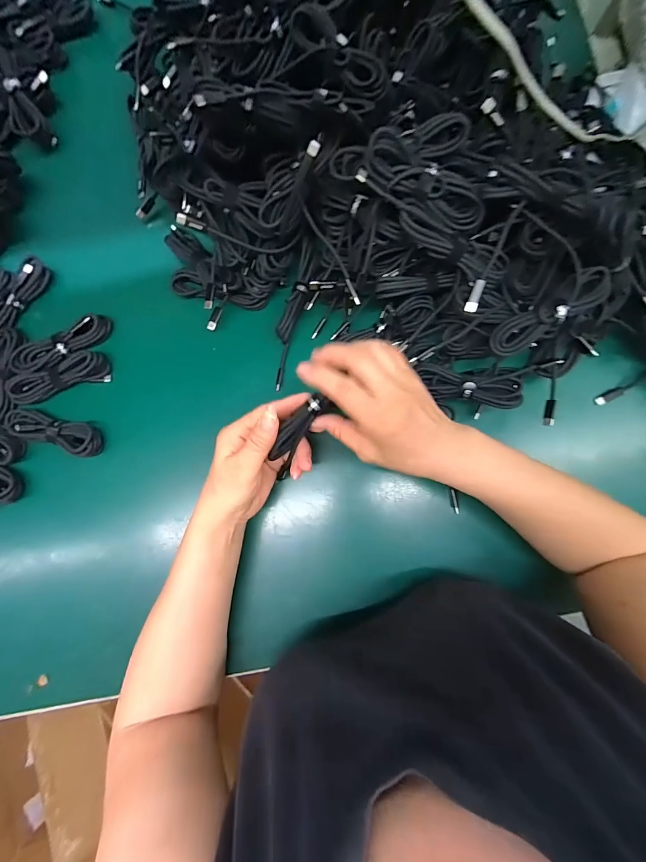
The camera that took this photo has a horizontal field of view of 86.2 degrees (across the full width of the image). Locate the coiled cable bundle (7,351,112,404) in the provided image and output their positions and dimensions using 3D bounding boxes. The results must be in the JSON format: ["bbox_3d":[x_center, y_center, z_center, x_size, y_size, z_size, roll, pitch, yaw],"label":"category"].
[{"bbox_3d":[-0.302,-0.060,0.396,0.112,0.020,0.038,-19,83,0],"label":"coiled cable bundle"}]

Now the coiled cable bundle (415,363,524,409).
[{"bbox_3d":[0.145,-0.047,0.347,0.097,0.024,0.044,2,84,3],"label":"coiled cable bundle"}]

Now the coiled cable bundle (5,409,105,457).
[{"bbox_3d":[-0.304,0.000,0.385,0.112,0.019,0.034,13,84,4],"label":"coiled cable bundle"}]

